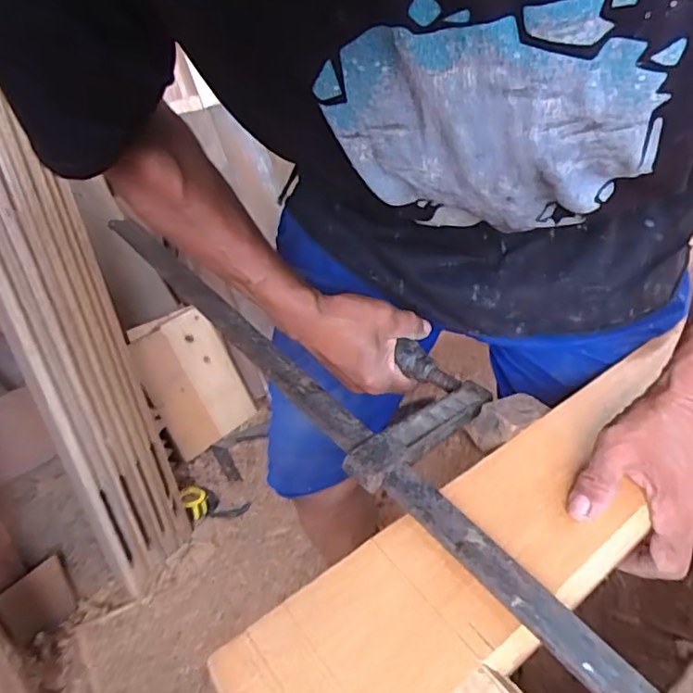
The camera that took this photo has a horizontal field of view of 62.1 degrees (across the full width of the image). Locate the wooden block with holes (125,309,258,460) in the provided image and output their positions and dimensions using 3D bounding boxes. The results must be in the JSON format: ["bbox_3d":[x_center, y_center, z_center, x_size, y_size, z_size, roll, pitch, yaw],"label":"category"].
[{"bbox_3d":[-0.332,0.070,1.236,0.027,0.285,0.210,-12,18,44],"label":"wooden block with holes"}]

